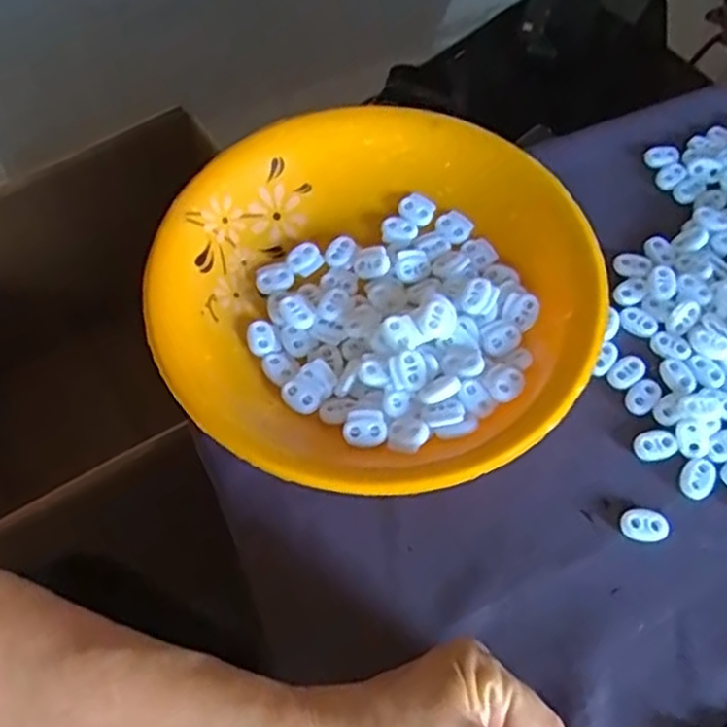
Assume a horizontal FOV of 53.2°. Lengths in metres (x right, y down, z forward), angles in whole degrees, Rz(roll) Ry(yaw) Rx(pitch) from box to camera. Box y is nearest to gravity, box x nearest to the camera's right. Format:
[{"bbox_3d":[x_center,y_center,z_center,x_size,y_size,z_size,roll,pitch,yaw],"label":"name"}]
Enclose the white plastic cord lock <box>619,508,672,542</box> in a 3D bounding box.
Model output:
[{"bbox_3d":[0.141,0.081,0.364,0.023,0.004,0.015,0,63,0],"label":"white plastic cord lock"}]

